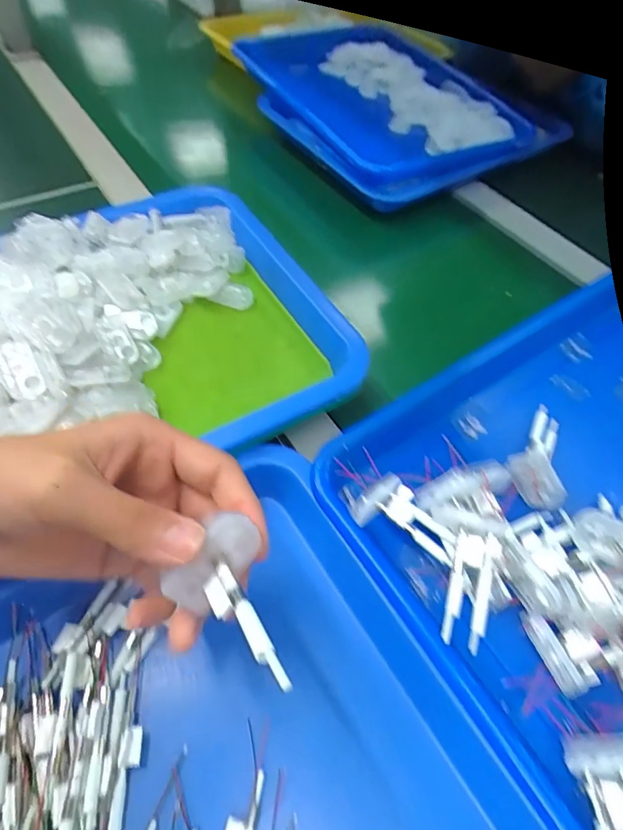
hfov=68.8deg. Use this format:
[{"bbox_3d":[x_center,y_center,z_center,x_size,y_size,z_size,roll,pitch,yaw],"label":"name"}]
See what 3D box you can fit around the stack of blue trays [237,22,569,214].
[{"bbox_3d":[0.064,-0.417,0.600,0.261,0.054,0.401,-27,61,-18],"label":"stack of blue trays"}]

